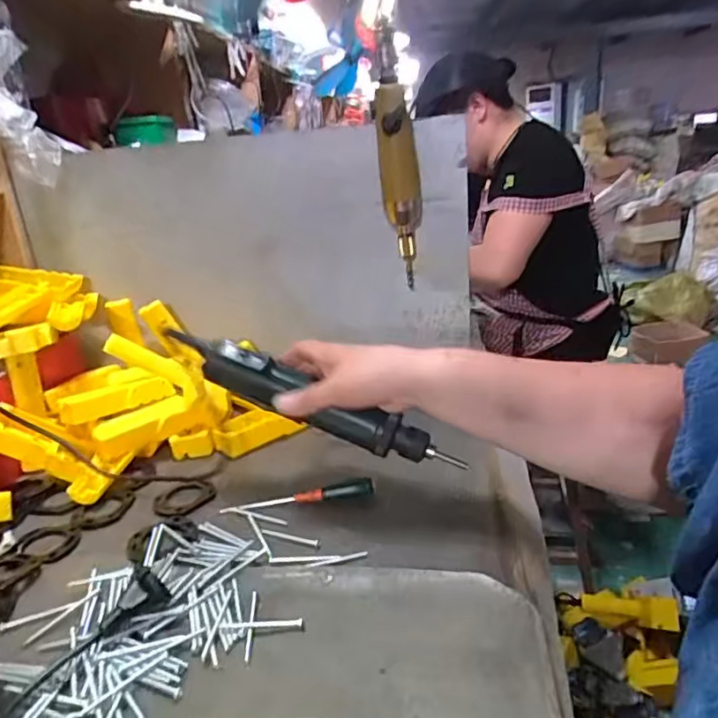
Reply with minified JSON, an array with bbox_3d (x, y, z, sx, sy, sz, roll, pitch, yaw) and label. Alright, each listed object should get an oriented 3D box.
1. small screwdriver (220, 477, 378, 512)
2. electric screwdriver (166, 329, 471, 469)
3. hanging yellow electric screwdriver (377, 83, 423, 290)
[{"bbox_3d":[-0.055,0.124,0.526,0.136,0.012,0.019,-6,20,-1],"label":"small screwdriver"},{"bbox_3d":[-0.047,0.037,0.502,0.284,0.041,0.042,23,26,8],"label":"electric screwdriver"},{"bbox_3d":[0.045,-0.182,0.614,0.043,0.195,0.042,-3,21,5],"label":"hanging yellow electric screwdriver"}]

